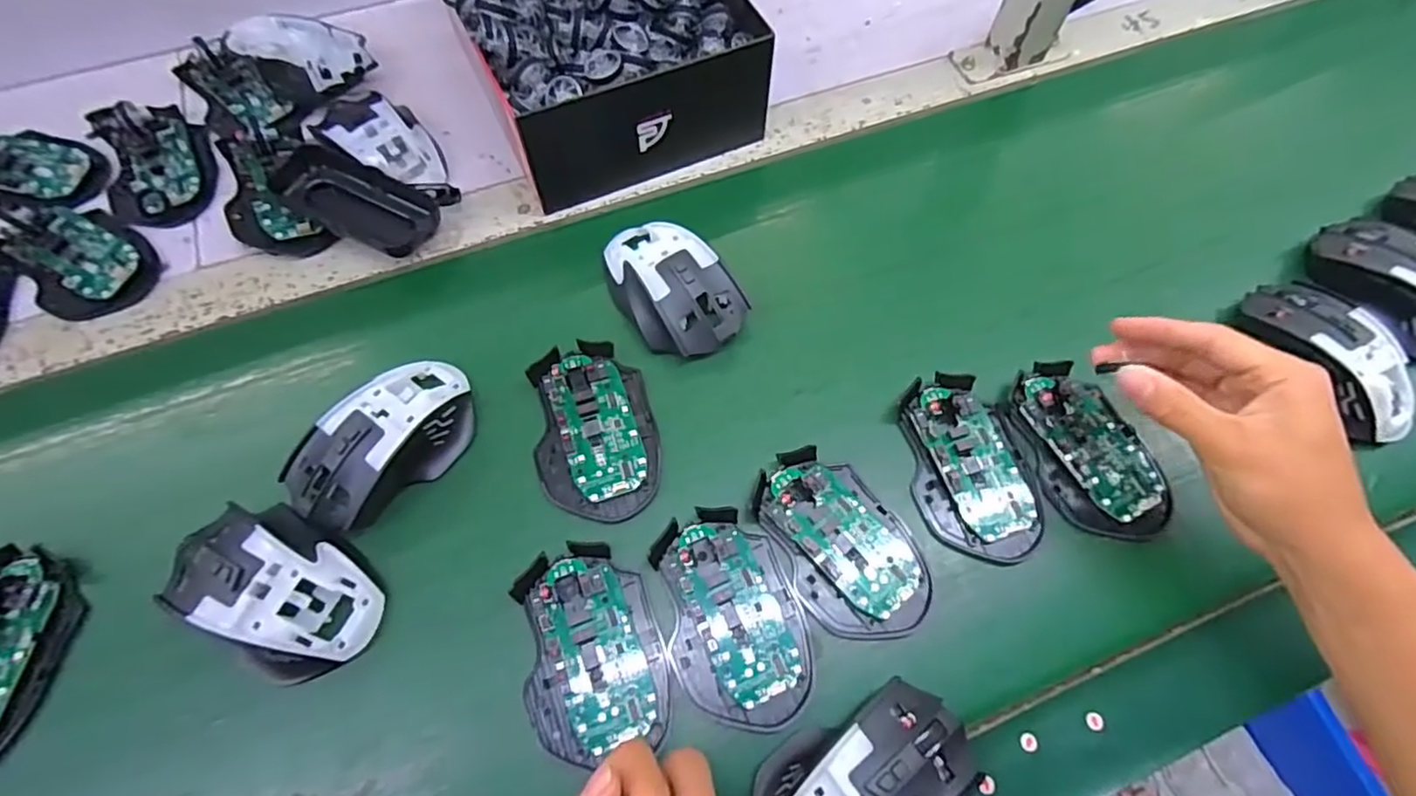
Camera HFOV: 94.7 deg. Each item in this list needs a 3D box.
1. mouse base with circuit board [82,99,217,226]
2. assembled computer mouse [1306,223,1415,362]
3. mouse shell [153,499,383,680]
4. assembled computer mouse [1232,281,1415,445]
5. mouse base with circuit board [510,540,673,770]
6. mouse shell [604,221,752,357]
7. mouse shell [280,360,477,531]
[{"bbox_3d":[-0.423,-0.184,0.494,0.074,0.020,0.135,-26,69,-12],"label":"mouse base with circuit board"},{"bbox_3d":[0.473,-0.078,0.440,0.054,0.031,0.116,-29,70,-13],"label":"assembled computer mouse"},{"bbox_3d":[-0.233,0.098,0.346,0.109,0.031,0.068,31,69,12],"label":"mouse shell"},{"bbox_3d":[0.402,-0.028,0.419,0.057,0.036,0.115,-23,69,-11],"label":"assembled computer mouse"},{"bbox_3d":[-0.062,0.133,0.349,0.071,0.014,0.105,-13,67,-7],"label":"mouse base with circuit board"},{"bbox_3d":[-0.027,-0.079,0.438,0.068,0.032,0.112,-34,71,-15],"label":"mouse shell"},{"bbox_3d":[-0.193,0.025,0.389,0.069,0.040,0.117,34,70,13],"label":"mouse shell"}]

